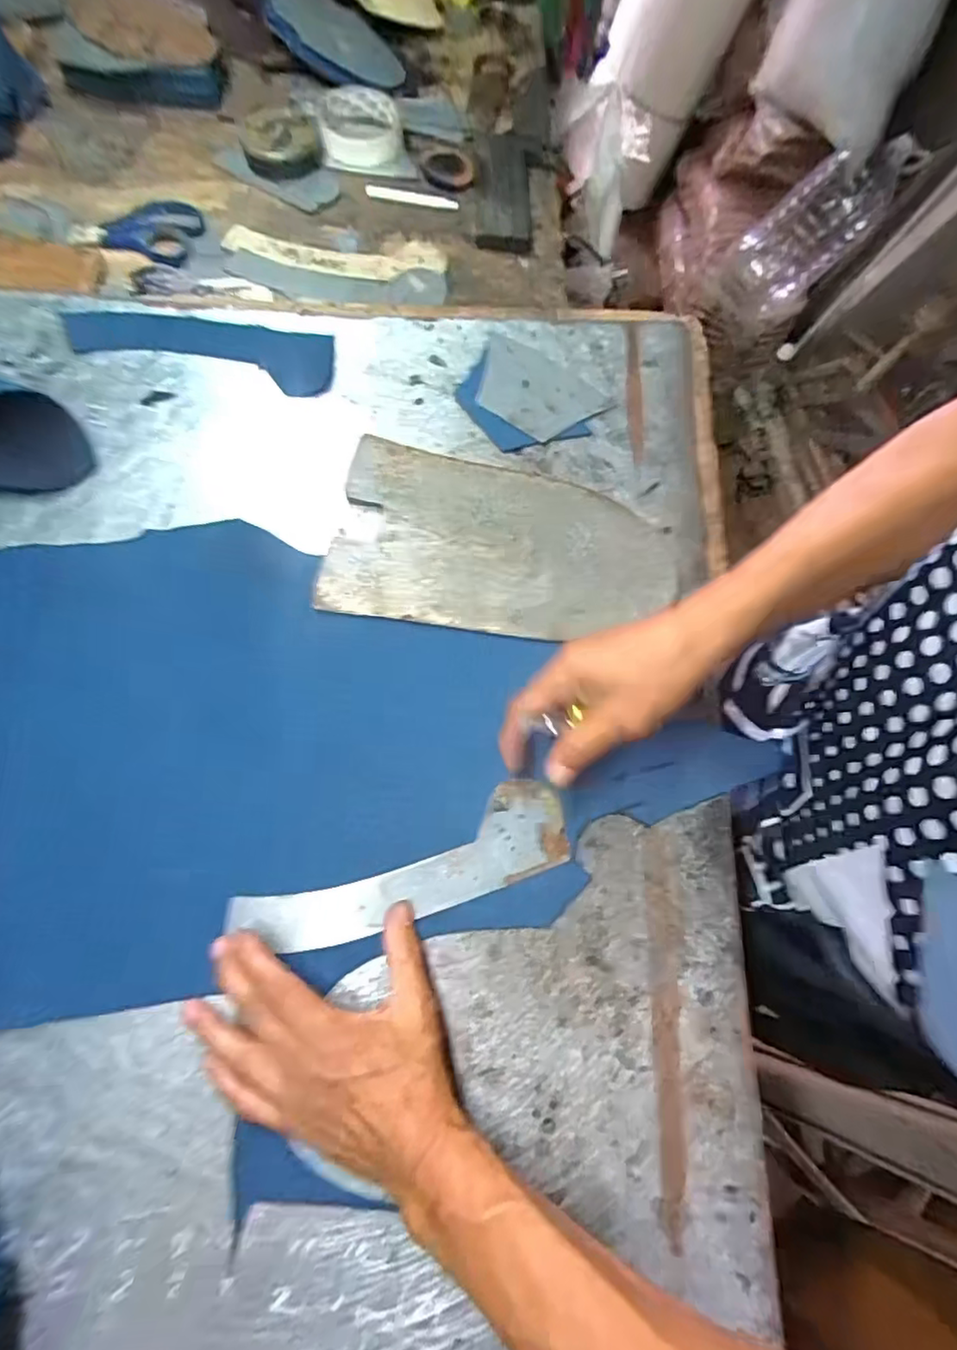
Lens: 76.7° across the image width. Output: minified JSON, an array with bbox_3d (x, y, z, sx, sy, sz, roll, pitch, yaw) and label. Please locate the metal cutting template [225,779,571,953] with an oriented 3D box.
[{"bbox_3d":[-0.045,0.127,0.392,0.215,0.004,0.059,-17,74,-10],"label":"metal cutting template"}]

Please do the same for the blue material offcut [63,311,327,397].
[{"bbox_3d":[-0.234,-0.280,0.512,0.223,0.005,0.063,9,72,1],"label":"blue material offcut"}]

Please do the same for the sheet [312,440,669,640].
[{"bbox_3d":[0.019,-0.102,0.462,0.253,0.006,0.145,6,72,0],"label":"sheet"}]

